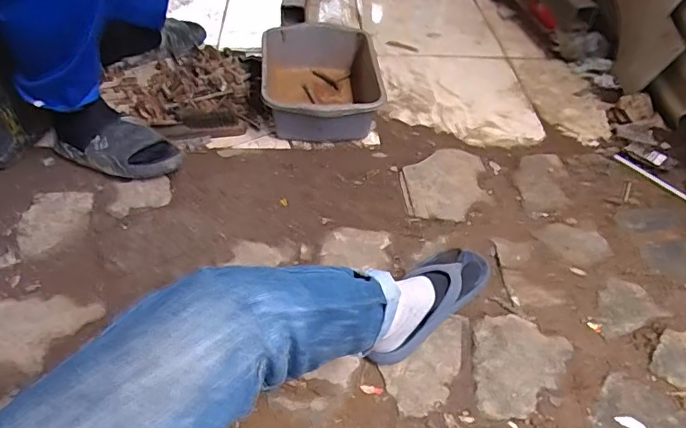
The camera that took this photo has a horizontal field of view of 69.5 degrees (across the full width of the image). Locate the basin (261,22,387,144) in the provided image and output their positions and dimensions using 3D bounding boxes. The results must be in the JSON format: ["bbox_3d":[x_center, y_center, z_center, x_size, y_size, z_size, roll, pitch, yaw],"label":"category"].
[{"bbox_3d":[-0.052,-0.304,1.178,0.266,0.136,0.340,-5,49,-6],"label":"basin"}]

